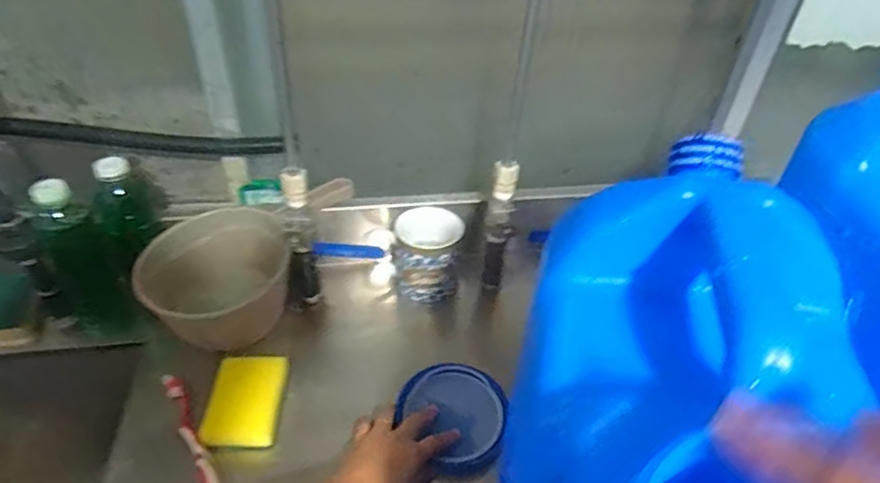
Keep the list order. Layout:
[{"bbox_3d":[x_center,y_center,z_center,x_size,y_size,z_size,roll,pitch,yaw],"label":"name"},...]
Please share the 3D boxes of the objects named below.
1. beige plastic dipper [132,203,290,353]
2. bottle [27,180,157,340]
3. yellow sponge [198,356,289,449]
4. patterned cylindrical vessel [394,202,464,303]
[{"bbox_3d":[-0.274,0.058,0.719,0.167,0.104,0.165,-15,44,-21],"label":"beige plastic dipper"},{"bbox_3d":[-0.418,0.027,0.697,0.088,0.219,0.060,-27,49,-31],"label":"bottle"},{"bbox_3d":[-0.215,0.177,0.644,0.073,0.035,0.098,2,40,-2],"label":"yellow sponge"},{"bbox_3d":[-0.017,0.017,0.781,0.084,0.102,0.081,2,40,-2],"label":"patterned cylindrical vessel"}]

